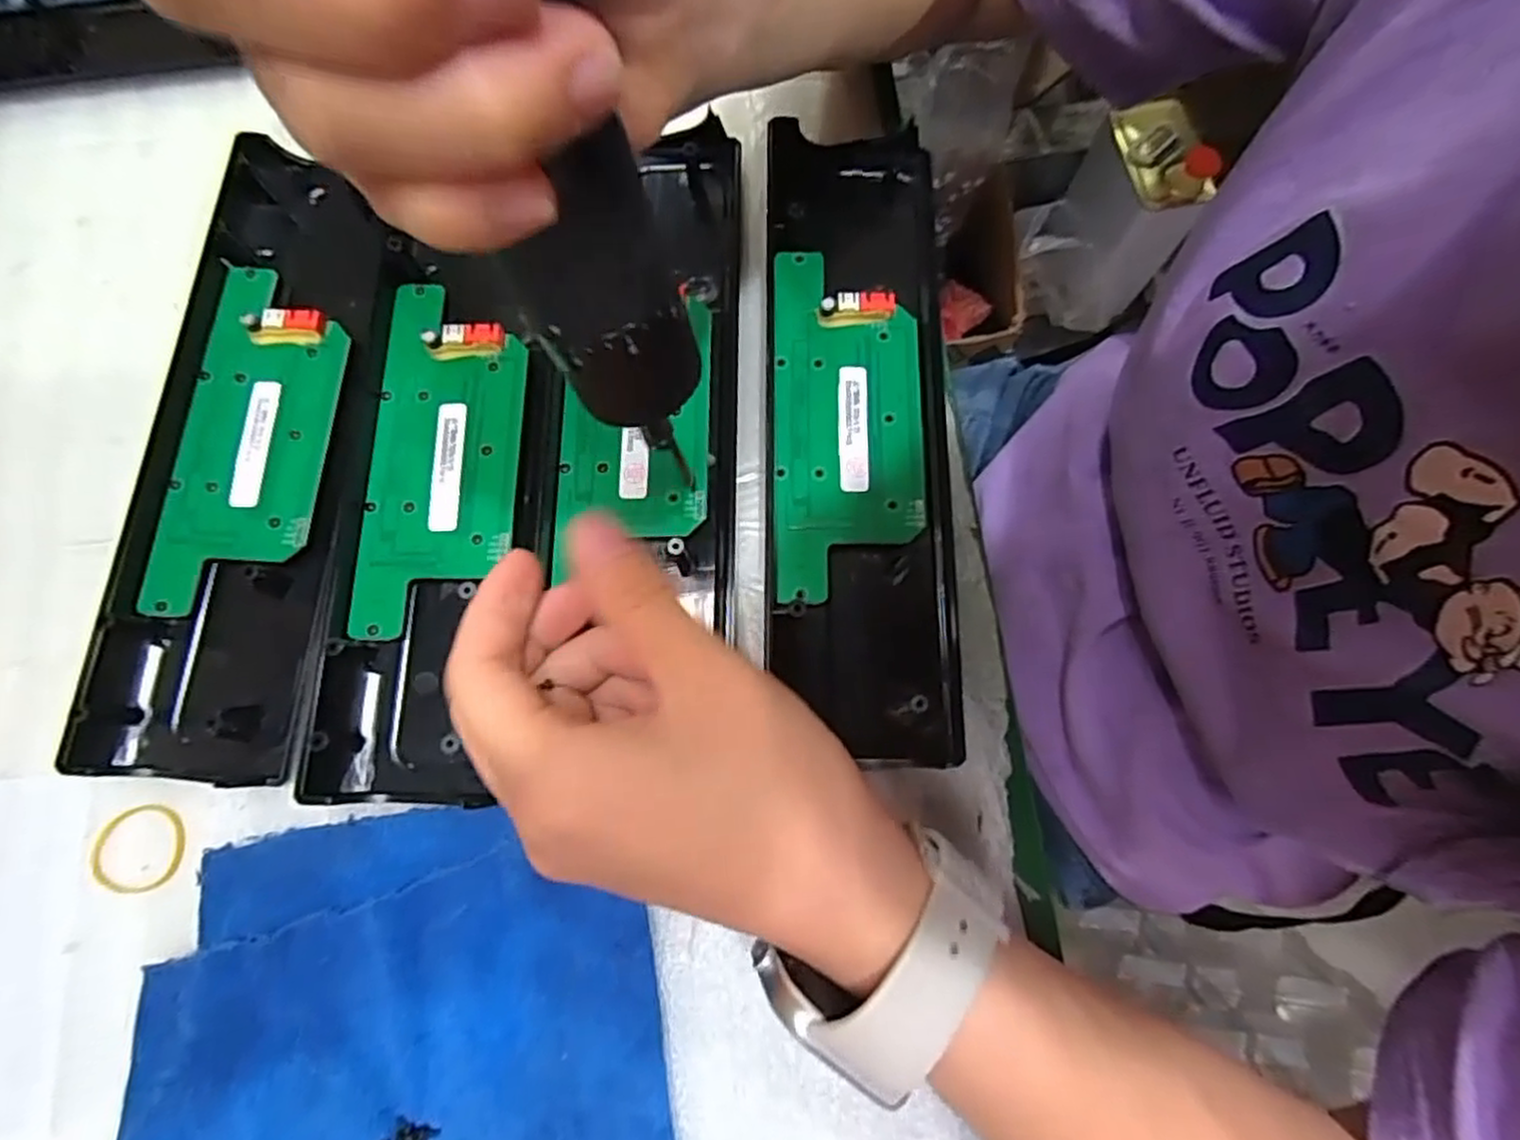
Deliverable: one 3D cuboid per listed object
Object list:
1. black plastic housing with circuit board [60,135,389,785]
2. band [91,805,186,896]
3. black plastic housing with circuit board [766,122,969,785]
[{"bbox_3d":[-0.188,-0.046,0.267,0.070,0.017,0.234,5,77,2],"label":"black plastic housing with circuit board"},{"bbox_3d":[-0.210,0.094,0.244,0.032,0.004,0.027,-8,77,0],"label":"band"},{"bbox_3d":[0.038,-0.057,0.274,0.067,0.020,0.246,0,77,1],"label":"black plastic housing with circuit board"}]

